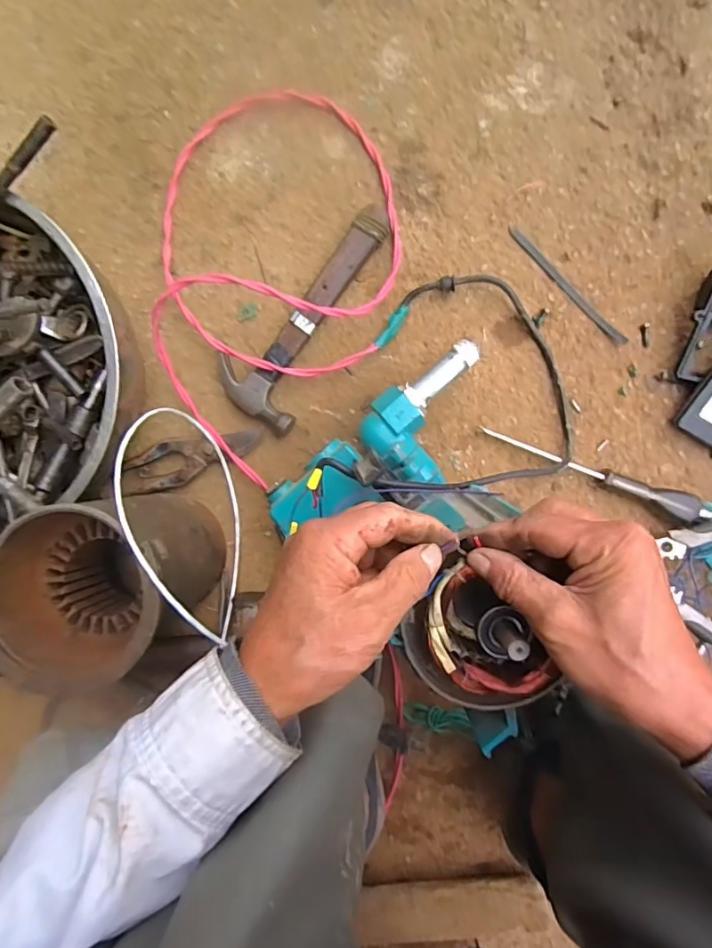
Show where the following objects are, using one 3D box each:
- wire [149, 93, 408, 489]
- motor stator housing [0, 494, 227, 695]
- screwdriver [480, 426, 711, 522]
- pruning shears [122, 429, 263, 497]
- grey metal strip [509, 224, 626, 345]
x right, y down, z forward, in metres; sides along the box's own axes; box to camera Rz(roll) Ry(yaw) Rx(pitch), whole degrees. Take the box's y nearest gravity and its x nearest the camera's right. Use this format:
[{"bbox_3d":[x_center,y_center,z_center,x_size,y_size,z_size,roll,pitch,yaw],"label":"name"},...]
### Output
[{"bbox_3d":[-0.089,-0.192,0.503,0.257,0.076,0.407,10,90,2],"label":"wire"},{"bbox_3d":[-0.202,0.089,0.464,0.150,0.181,0.133,-8,91,5],"label":"motor stator housing"},{"bbox_3d":[0.243,-0.005,0.526,0.233,0.024,0.026,23,91,2],"label":"screwdriver"},{"bbox_3d":[-0.170,-0.013,0.543,0.145,0.022,0.047,-10,89,2],"label":"pruning shears"},{"bbox_3d":[0.214,-0.192,0.528,0.011,0.006,0.162,-43,88,1],"label":"grey metal strip"}]

